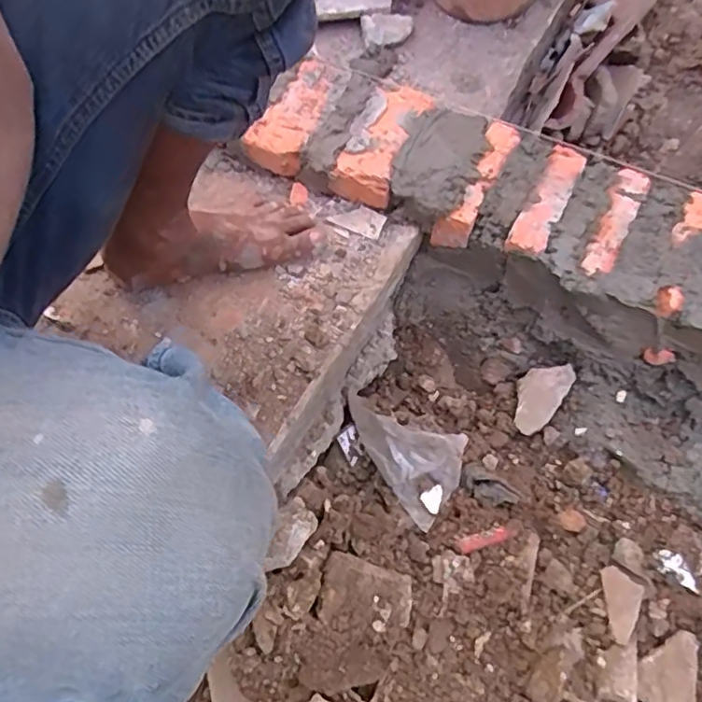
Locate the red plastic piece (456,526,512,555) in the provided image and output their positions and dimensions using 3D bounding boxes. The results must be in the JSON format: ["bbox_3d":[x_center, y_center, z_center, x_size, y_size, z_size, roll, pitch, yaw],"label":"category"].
[{"bbox_3d":[0.143,0.202,0.643,0.062,0.008,0.018,-12,38,-14],"label":"red plastic piece"}]

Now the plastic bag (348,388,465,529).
[{"bbox_3d":[0.045,0.114,0.660,0.147,0.047,0.100,23,68,13],"label":"plastic bag"}]

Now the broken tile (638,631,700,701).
[{"bbox_3d":[0.312,0.318,0.589,0.049,0.007,0.082,8,63,28],"label":"broken tile"}]

